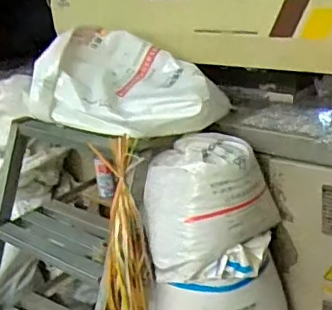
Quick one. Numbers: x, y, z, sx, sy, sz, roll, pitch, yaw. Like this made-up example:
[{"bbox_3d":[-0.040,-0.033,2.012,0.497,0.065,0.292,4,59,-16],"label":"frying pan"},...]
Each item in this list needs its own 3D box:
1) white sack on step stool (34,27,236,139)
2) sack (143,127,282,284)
[{"bbox_3d":[-0.106,-0.207,1.583,0.485,0.244,0.339,1,23,17],"label":"white sack on step stool"},{"bbox_3d":[0.097,0.125,1.448,0.233,0.270,0.312,13,29,39],"label":"sack"}]

